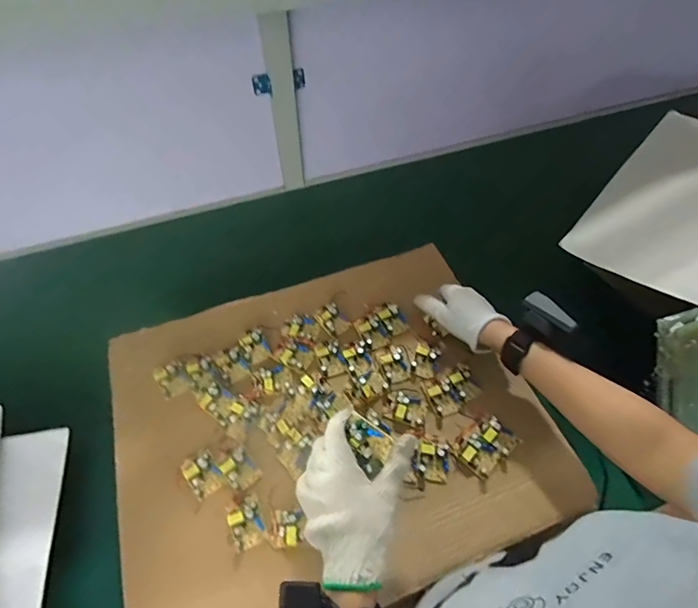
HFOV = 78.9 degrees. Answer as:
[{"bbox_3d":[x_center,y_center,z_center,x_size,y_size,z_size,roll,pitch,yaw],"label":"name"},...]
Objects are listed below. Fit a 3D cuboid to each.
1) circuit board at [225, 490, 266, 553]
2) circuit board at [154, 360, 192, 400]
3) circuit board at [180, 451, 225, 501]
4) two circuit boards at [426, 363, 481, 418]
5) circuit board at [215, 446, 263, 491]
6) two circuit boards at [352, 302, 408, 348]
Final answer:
[{"bbox_3d":[-0.112,0.232,0.459,0.033,0.012,0.055,-20,58,-15],"label":"circuit board"},{"bbox_3d":[-0.229,0.094,0.549,0.038,0.014,0.045,-31,61,-21],"label":"circuit board"},{"bbox_3d":[-0.168,0.194,0.486,0.034,0.020,0.050,-35,62,-23],"label":"circuit board"},{"bbox_3d":[0.135,0.109,0.543,0.066,0.014,0.043,-28,60,-19],"label":"two circuit boards"},{"bbox_3d":[-0.129,0.186,0.489,0.033,0.015,0.052,-36,64,-23],"label":"circuit board"},{"bbox_3d":[0.046,0.029,0.603,0.068,0.023,0.055,-29,60,-20],"label":"two circuit boards"}]

